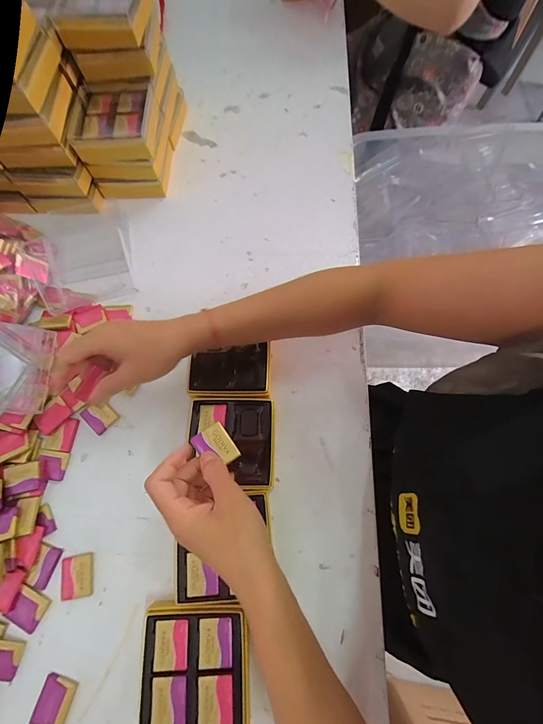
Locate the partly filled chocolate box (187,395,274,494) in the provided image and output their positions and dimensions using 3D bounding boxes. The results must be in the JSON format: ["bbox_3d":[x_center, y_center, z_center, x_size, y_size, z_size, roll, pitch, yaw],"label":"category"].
[{"bbox_3d":[-0.045,0.092,0.374,0.095,0.028,0.097,2,71,2],"label":"partly filled chocolate box"}]

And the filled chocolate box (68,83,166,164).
[{"bbox_3d":[-0.212,-0.328,0.448,0.110,0.037,0.114,-1,72,3],"label":"filled chocolate box"}]

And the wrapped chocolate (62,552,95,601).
[{"bbox_3d":[-0.206,0.227,0.345,0.033,0.005,0.040,-11,72,-2],"label":"wrapped chocolate"}]

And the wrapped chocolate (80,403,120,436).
[{"bbox_3d":[-0.210,0.066,0.398,0.038,0.005,0.032,40,77,13],"label":"wrapped chocolate"}]

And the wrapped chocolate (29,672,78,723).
[{"bbox_3d":[-0.208,0.325,0.311,0.032,0.005,0.040,16,72,7],"label":"wrapped chocolate"}]

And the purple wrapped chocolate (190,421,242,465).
[{"bbox_3d":[-0.052,0.079,0.304,0.031,0.006,0.040,-35,74,-10],"label":"purple wrapped chocolate"}]

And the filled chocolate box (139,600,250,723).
[{"bbox_3d":[-0.070,0.282,0.310,0.095,0.032,0.097,-2,71,1],"label":"filled chocolate box"}]

